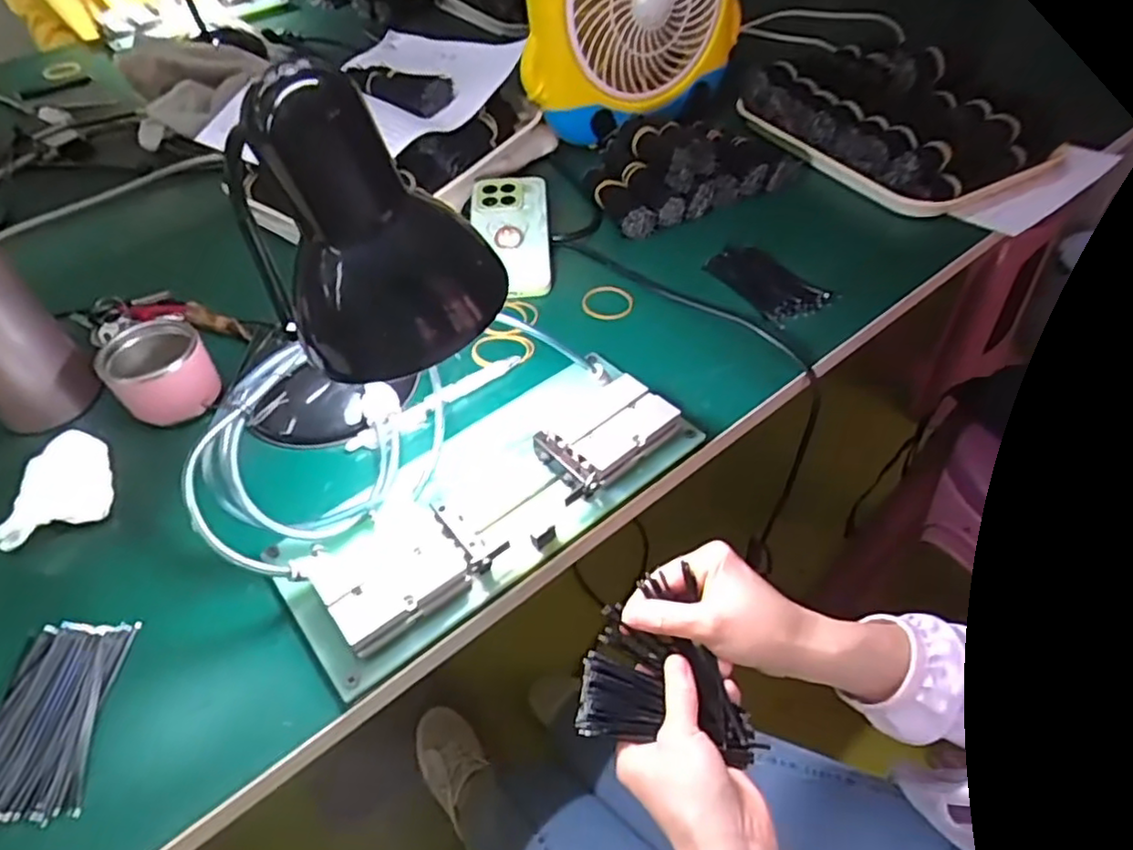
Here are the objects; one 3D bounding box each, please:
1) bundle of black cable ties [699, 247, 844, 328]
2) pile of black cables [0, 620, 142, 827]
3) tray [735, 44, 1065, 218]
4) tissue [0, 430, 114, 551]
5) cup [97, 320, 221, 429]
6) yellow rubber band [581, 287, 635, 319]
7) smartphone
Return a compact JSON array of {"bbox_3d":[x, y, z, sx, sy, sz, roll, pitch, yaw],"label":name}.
[{"bbox_3d":[0.176,-0.130,0.599,0.060,0.018,0.112,-26,53,-18],"label":"bundle of black cable ties"},{"bbox_3d":[-0.291,0.158,0.368,0.086,0.012,0.104,-1,49,2],"label":"pile of black cables"},{"bbox_3d":[0.337,-0.327,0.716,0.175,0.062,0.277,-23,53,-18],"label":"tray"},{"bbox_3d":[-0.350,0.043,0.465,0.057,0.025,0.082,-20,51,-14],"label":"tissue"},{"bbox_3d":[-0.306,-0.041,0.508,0.070,0.048,0.062,-38,57,-26],"label":"cup"},{"bbox_3d":[0.037,-0.109,0.593,0.045,0.004,0.045,-1,50,1],"label":"yellow rubber band"},{"bbox_3d":[-0.053,-0.181,0.634,0.074,0.013,0.156,-5,58,1],"label":"smartphone"}]

